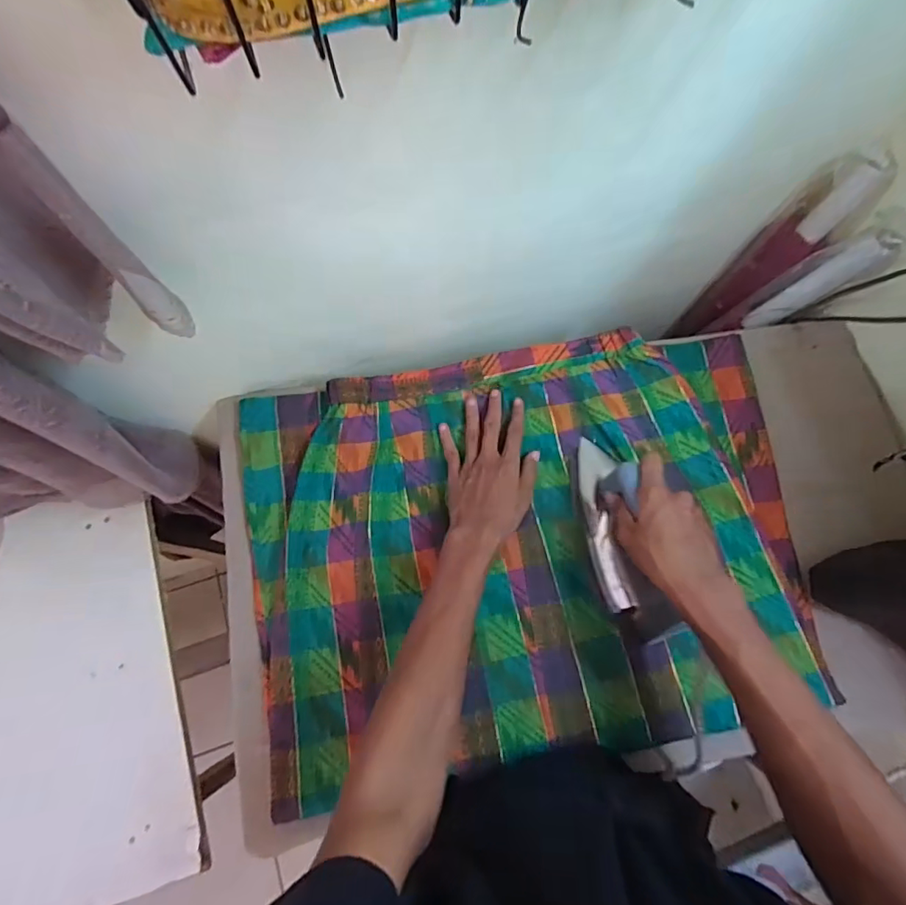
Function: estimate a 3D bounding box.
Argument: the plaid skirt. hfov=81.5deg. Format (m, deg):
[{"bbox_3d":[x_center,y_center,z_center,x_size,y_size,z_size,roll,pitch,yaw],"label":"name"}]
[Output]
[{"bbox_3d":[0.081,0.093,0.580,0.585,0.027,0.431,-9,73,-4],"label":"plaid skirt"}]

